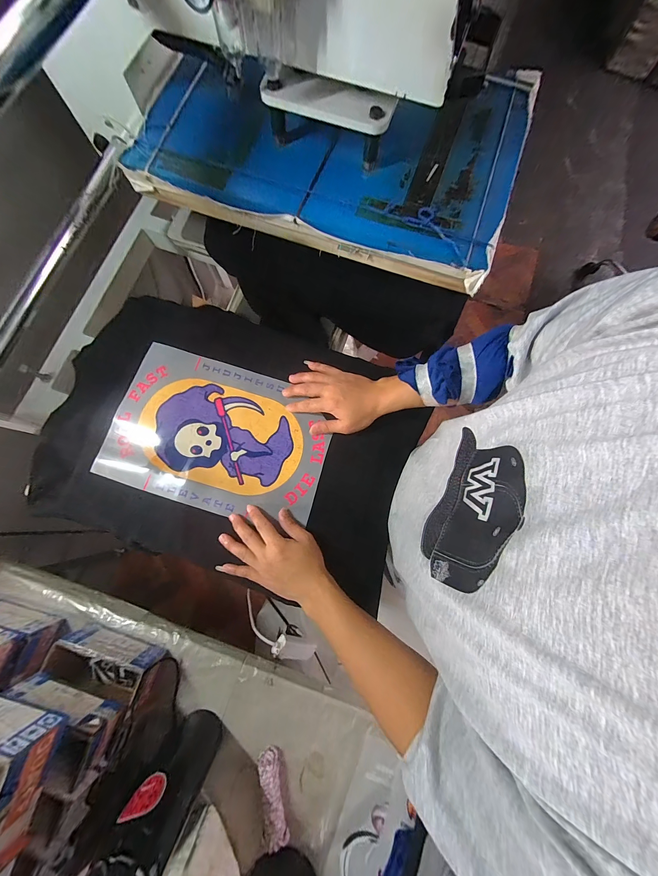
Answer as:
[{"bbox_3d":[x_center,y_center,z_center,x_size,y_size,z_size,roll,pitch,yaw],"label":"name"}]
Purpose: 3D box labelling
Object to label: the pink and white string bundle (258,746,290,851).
[{"bbox_3d":[-0.091,0.601,0.493,0.033,0.027,0.135,-11,78,-3],"label":"pink and white string bundle"}]

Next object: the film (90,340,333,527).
[{"bbox_3d":[-0.183,-0.007,0.502,0.360,0.008,0.240,17,78,3],"label":"film"}]

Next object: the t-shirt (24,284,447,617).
[{"bbox_3d":[-0.163,-0.009,0.501,0.592,0.031,0.414,18,78,3],"label":"t-shirt"}]

